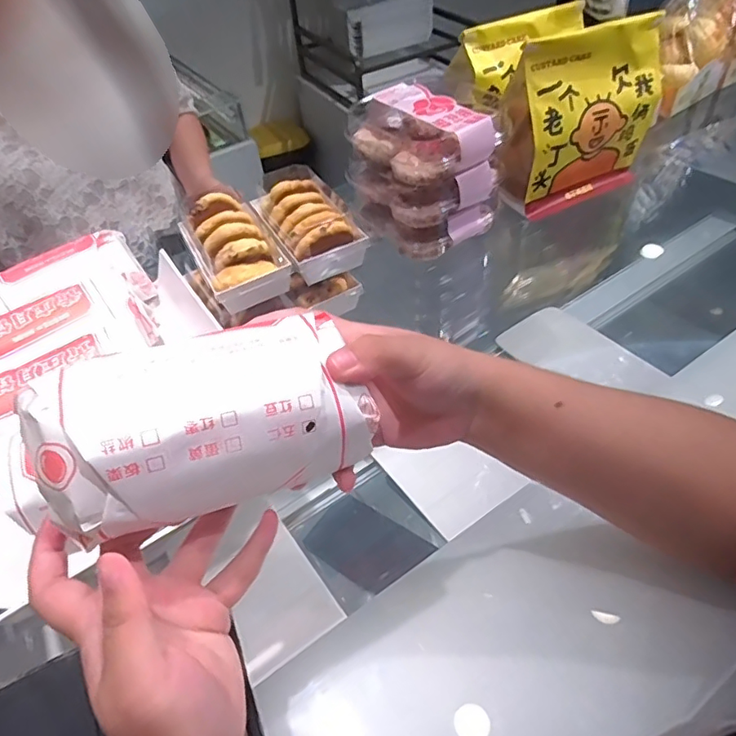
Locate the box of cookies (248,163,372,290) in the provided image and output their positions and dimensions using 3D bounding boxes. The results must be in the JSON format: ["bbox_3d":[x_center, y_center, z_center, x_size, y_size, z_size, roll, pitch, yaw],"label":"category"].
[{"bbox_3d":[-0.060,-0.147,0.553,0.077,0.053,0.123,-24,49,-15],"label":"box of cookies"}]

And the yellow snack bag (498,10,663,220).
[{"bbox_3d":[0.258,-0.307,0.673,0.167,0.197,0.089,-21,48,-12],"label":"yellow snack bag"}]

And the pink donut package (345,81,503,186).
[{"bbox_3d":[0.054,-0.267,0.611,0.125,0.054,0.171,-33,52,-22],"label":"pink donut package"}]

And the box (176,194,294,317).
[{"bbox_3d":[-0.129,-0.117,0.525,0.076,0.045,0.124,-25,49,-16],"label":"box"}]

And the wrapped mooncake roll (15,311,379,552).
[{"bbox_3d":[-0.072,0.025,0.256,0.139,0.071,0.062,-24,49,-15],"label":"wrapped mooncake roll"}]

